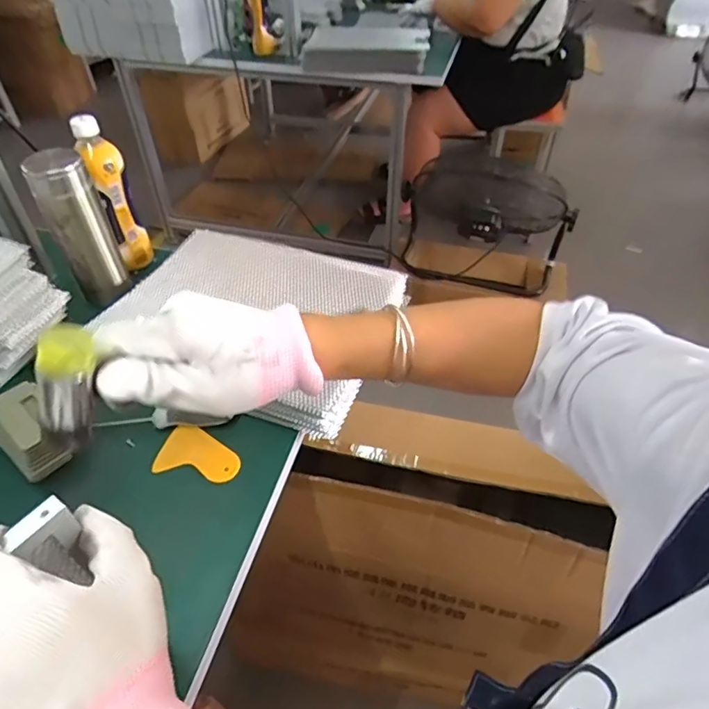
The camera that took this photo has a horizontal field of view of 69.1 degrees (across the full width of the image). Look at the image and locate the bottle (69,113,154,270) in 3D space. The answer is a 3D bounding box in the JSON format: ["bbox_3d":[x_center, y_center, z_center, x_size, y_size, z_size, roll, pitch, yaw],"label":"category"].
[{"bbox_3d":[-0.332,-0.214,0.723,0.049,0.211,0.055,-16,47,-15],"label":"bottle"}]

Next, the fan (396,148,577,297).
[{"bbox_3d":[0.392,-0.420,1.588,0.515,0.435,0.274,16,47,16],"label":"fan"}]

